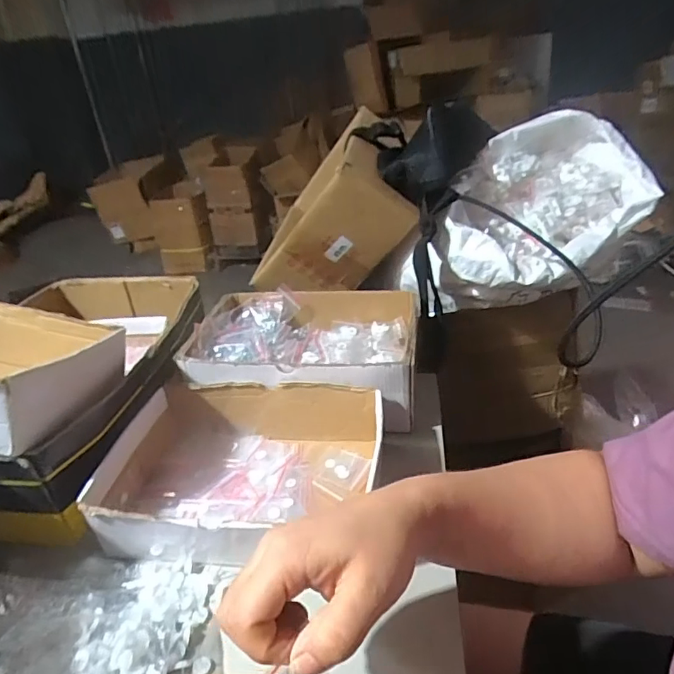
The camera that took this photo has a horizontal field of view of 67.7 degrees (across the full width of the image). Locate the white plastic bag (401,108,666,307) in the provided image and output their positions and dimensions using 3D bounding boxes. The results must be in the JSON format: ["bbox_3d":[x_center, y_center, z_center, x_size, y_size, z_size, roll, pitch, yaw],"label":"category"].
[{"bbox_3d":[0.250,-0.156,0.661,0.285,0.193,0.202,-19,33,-23],"label":"white plastic bag"}]

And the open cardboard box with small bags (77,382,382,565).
[{"bbox_3d":[-0.091,0.119,0.483,0.259,0.065,0.185,-1,30,7],"label":"open cardboard box with small bags"}]

